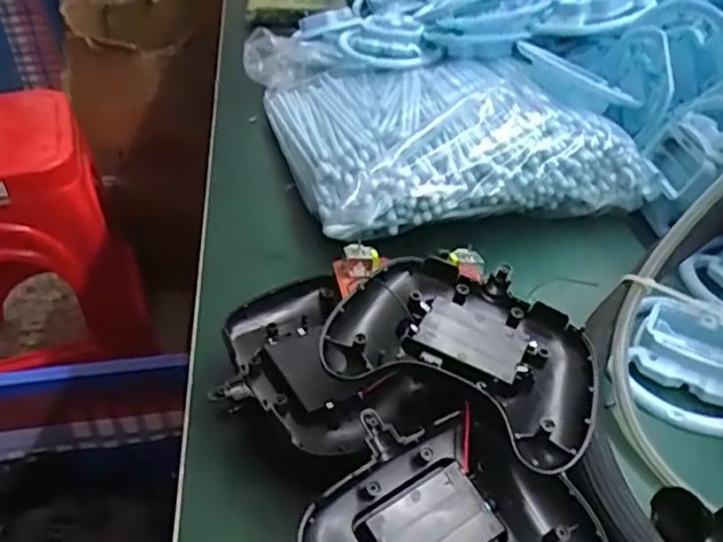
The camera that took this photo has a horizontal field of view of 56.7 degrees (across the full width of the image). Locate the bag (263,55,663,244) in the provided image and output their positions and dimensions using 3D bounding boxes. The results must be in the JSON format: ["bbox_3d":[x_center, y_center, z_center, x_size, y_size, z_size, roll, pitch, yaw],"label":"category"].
[{"bbox_3d":[0.058,-0.123,0.536,0.236,0.065,0.256,-10,41,-13],"label":"bag"}]

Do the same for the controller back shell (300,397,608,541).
[{"bbox_3d":[0.032,0.110,0.277,0.124,0.027,0.103,-25,66,-28],"label":"controller back shell"}]

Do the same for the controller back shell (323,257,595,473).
[{"bbox_3d":[0.051,0.036,0.318,0.119,0.024,0.093,16,41,20],"label":"controller back shell"}]

